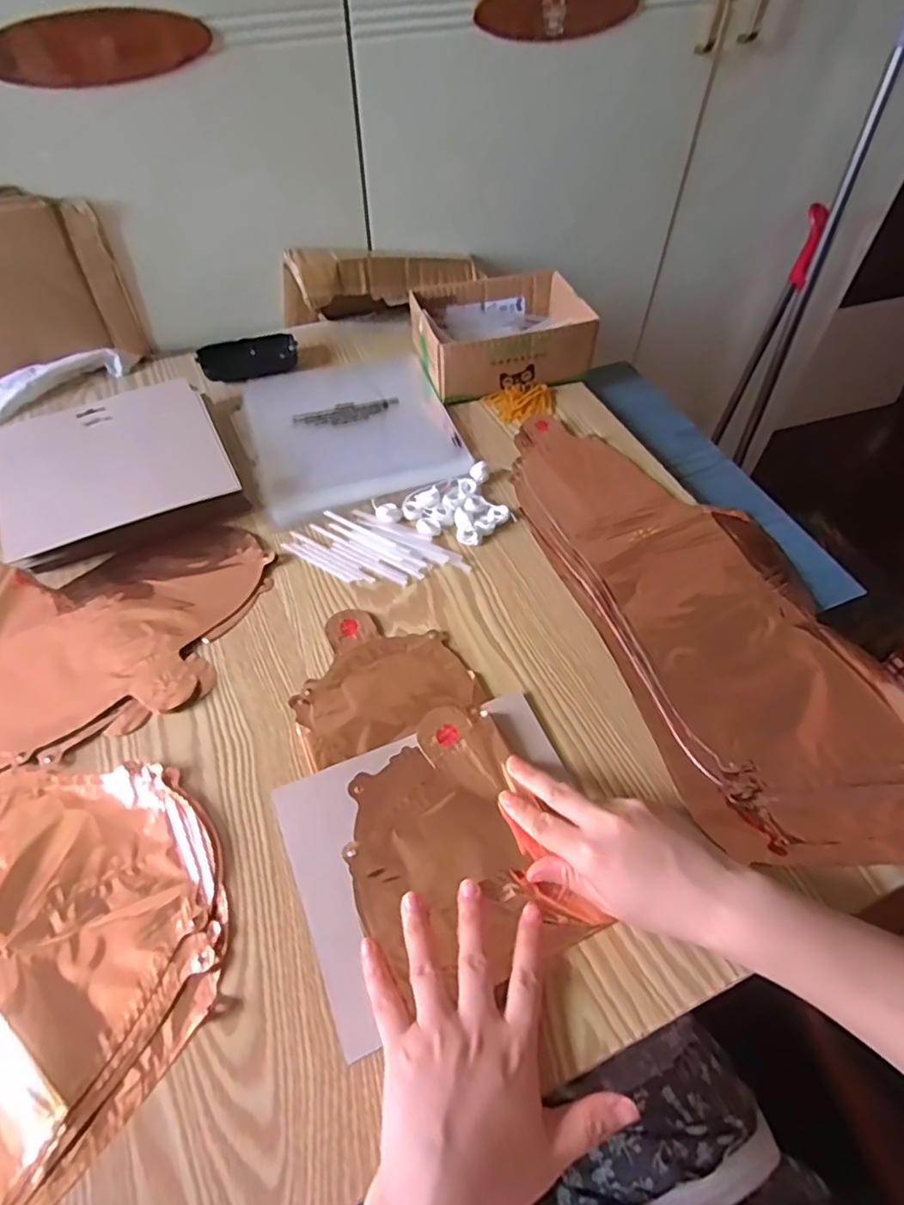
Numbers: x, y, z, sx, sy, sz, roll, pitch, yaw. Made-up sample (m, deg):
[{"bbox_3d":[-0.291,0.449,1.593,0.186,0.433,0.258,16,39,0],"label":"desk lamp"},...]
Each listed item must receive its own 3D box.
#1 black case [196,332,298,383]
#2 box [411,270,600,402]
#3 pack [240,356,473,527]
[{"bbox_3d":[-0.238,-0.289,0.723,0.110,0.017,0.065,-15,56,-11],"label":"black case"},{"bbox_3d":[0.055,-0.305,0.695,0.178,0.063,0.128,-14,56,-10],"label":"box"},{"bbox_3d":[-0.108,-0.191,0.650,0.204,0.007,0.229,-15,56,-11],"label":"pack"}]

